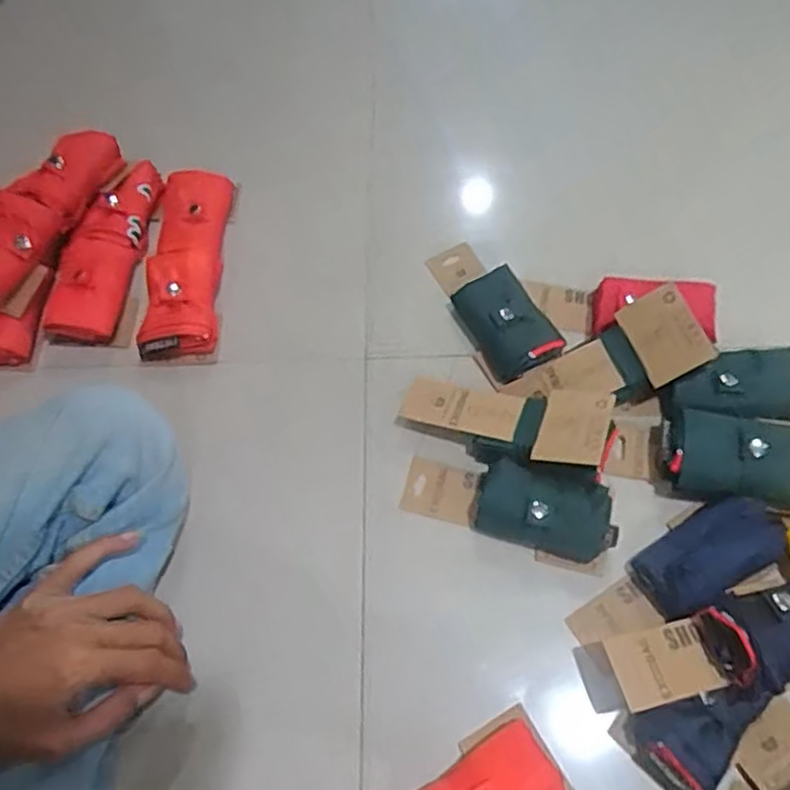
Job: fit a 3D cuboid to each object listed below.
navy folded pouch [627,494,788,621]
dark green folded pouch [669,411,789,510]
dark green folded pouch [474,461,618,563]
[{"bbox_3d":[0.218,0.113,0.482,0.103,0.042,0.055,-26,66,-11],"label":"navy folded pouch"},{"bbox_3d":[0.254,0.046,0.506,0.100,0.028,0.066,18,65,9],"label":"dark green folded pouch"},{"bbox_3d":[0.111,0.082,0.508,0.098,0.042,0.061,13,65,7],"label":"dark green folded pouch"}]

